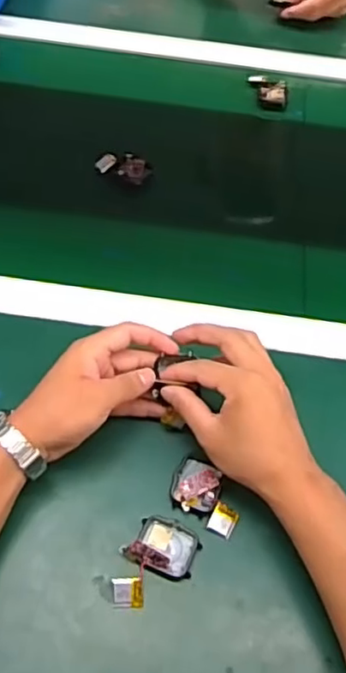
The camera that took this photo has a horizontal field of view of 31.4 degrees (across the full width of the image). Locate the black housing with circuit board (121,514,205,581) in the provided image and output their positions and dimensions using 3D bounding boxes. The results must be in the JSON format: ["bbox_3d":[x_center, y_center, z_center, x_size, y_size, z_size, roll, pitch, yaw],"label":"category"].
[{"bbox_3d":[-0.007,0.157,0.465,0.052,0.017,0.040,19,58,9],"label":"black housing with circuit board"}]

